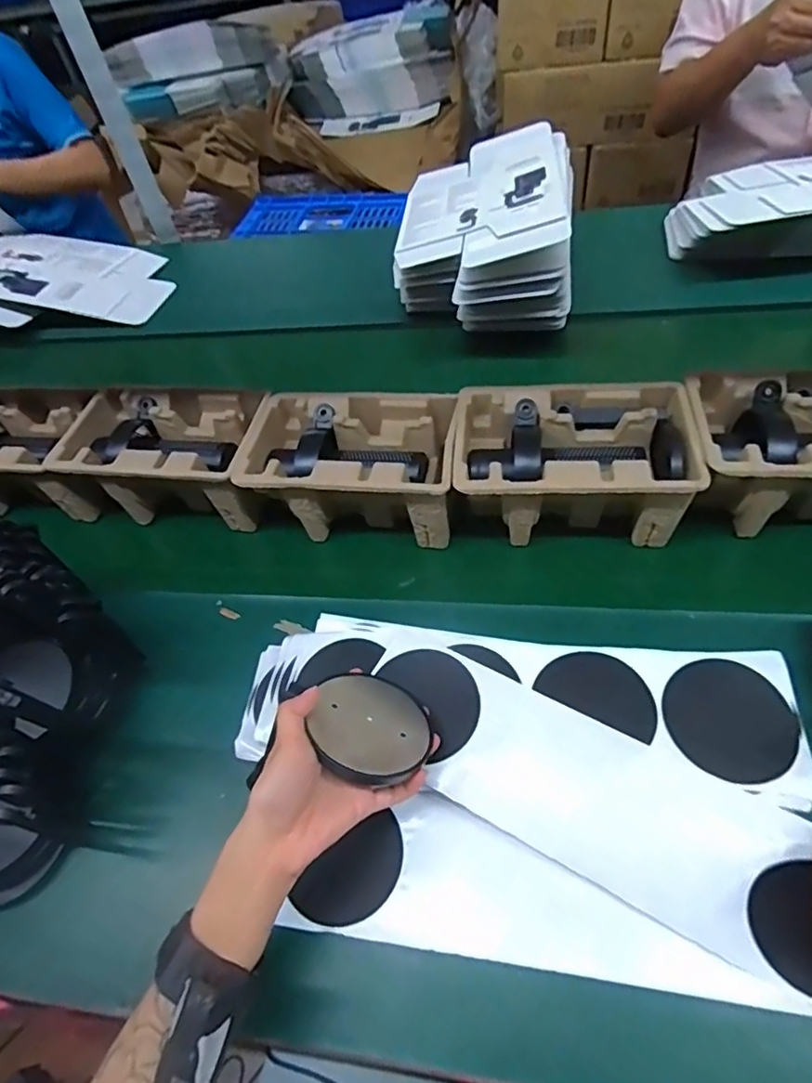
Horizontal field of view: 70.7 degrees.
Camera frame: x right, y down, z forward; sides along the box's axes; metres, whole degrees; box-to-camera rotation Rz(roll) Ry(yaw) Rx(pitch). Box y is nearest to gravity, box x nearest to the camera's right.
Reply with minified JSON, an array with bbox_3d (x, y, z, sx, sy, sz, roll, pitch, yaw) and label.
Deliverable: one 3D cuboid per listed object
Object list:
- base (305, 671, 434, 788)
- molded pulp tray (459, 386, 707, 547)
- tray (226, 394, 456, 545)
[{"bbox_3d":[-0.026,0.140,0.439,0.090,0.019,0.096,16,24,-7],"label":"base"},{"bbox_3d":[0.164,-0.076,0.586,0.217,0.101,0.139,2,48,8],"label":"molded pulp tray"},{"bbox_3d":[-0.056,-0.076,0.632,0.219,0.110,0.145,4,49,10],"label":"tray"}]

